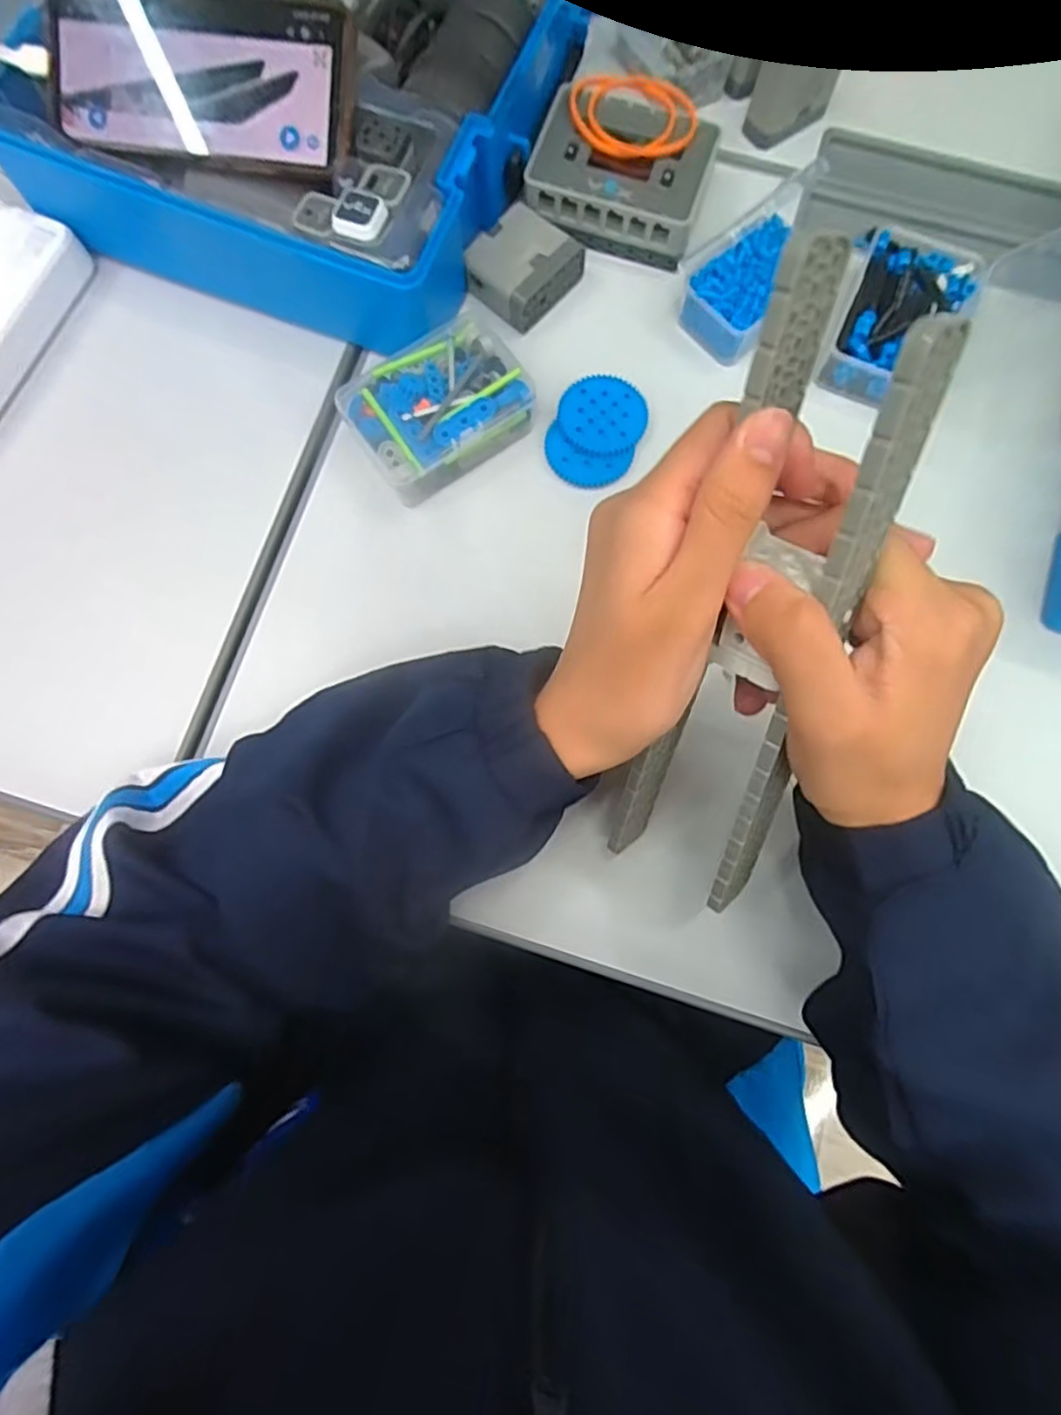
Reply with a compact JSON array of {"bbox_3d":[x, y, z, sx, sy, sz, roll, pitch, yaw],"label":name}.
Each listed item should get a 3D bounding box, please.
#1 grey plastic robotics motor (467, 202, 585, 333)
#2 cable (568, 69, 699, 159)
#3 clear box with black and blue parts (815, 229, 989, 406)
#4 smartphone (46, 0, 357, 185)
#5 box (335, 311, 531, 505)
[{"bbox_3d":[-0.005,-0.258,0.390,0.050,0.022,0.058,44,81,9],"label":"grey plastic robotics motor"},{"bbox_3d":[0.060,-0.347,0.388,0.074,0.004,0.061,11,78,2],"label":"cable"},{"bbox_3d":[0.214,-0.224,0.382,0.068,0.025,0.092,20,78,4],"label":"clear box with black and blue parts"},{"bbox_3d":[-0.168,-0.322,0.345,0.155,0.018,0.073,11,109,3],"label":"smartphone"},{"bbox_3d":[-0.052,-0.163,0.373,0.095,0.036,0.067,-35,80,-7],"label":"box"}]

